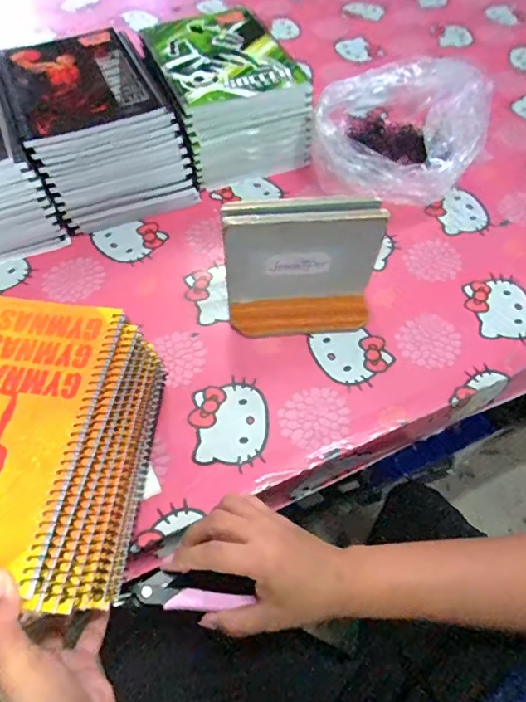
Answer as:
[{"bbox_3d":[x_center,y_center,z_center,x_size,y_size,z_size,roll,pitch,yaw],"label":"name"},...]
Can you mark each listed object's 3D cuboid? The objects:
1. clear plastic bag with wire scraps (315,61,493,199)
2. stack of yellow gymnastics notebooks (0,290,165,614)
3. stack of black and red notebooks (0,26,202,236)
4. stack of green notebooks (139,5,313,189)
[{"bbox_3d":[0.169,-0.274,0.586,0.184,0.124,0.194,27,62,15],"label":"clear plastic bag with wire scraps"},{"bbox_3d":[-0.185,0.070,0.354,0.176,0.095,0.202,7,58,4],"label":"stack of yellow gymnastics notebooks"},{"bbox_3d":[-0.200,-0.270,0.577,0.167,0.121,0.215,-21,61,-13],"label":"stack of black and red notebooks"},{"bbox_3d":[-0.051,-0.331,0.621,0.157,0.118,0.207,-21,61,-13],"label":"stack of green notebooks"}]

